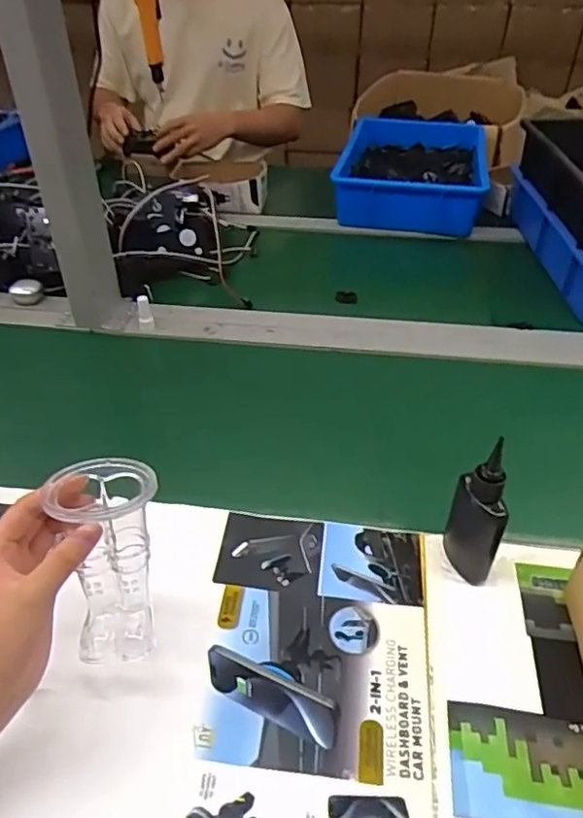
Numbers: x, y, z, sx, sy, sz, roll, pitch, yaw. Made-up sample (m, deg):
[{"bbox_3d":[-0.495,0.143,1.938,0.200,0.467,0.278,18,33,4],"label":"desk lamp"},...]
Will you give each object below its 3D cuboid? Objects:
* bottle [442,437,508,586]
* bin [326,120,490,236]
[{"bbox_3d":[0.155,0.088,0.501,0.043,0.128,0.044,14,42,16],"label":"bottle"},{"bbox_3d":[0.244,-0.486,1.211,0.271,0.099,0.404,8,41,9],"label":"bin"}]

